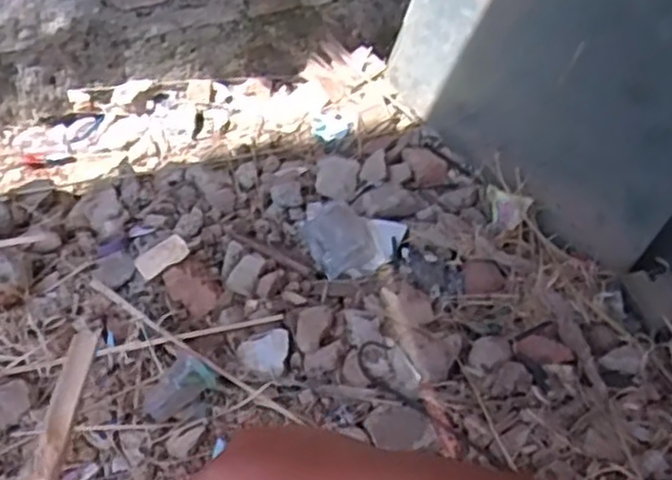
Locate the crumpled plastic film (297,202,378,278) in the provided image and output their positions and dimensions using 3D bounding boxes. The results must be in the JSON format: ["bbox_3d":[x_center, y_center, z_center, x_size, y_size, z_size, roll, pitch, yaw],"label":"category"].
[{"bbox_3d":[0.003,-0.009,1.184,0.098,0.031,0.136,-18,50,-21],"label":"crumpled plastic film"}]

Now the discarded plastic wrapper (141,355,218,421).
[{"bbox_3d":[-0.211,0.192,0.963,0.099,0.031,0.051,-32,51,-29],"label":"discarded plastic wrapper"}]

